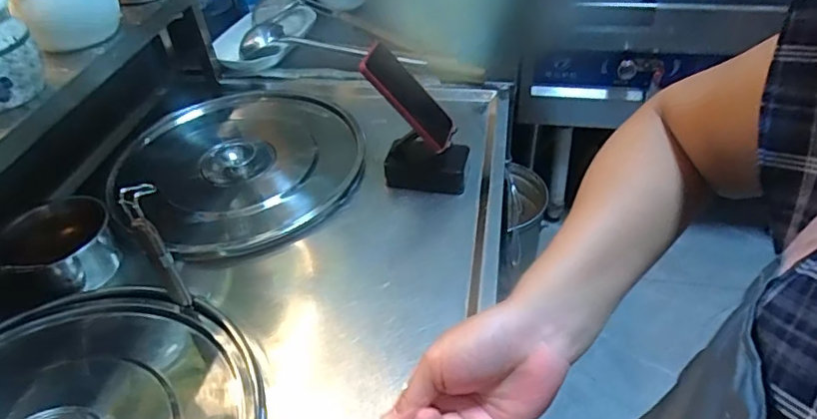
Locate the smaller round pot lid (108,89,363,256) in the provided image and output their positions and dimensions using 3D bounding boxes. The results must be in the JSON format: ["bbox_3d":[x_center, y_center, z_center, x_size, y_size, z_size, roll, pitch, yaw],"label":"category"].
[{"bbox_3d":[-0.252,-0.084,0.851,0.346,0.037,0.391,-7,42,-3],"label":"smaller round pot lid"}]

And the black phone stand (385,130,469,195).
[{"bbox_3d":[0.026,-0.066,0.805,0.117,0.068,0.063,8,43,11],"label":"black phone stand"}]

